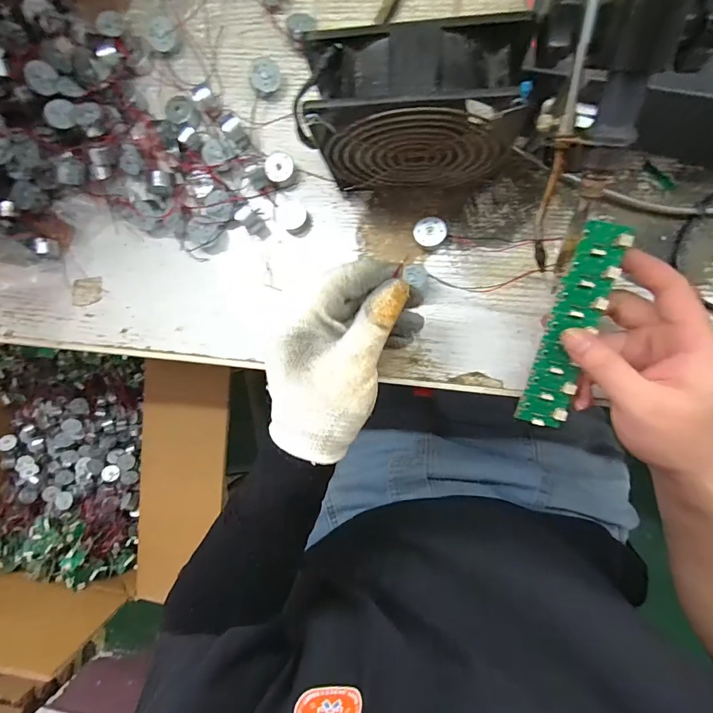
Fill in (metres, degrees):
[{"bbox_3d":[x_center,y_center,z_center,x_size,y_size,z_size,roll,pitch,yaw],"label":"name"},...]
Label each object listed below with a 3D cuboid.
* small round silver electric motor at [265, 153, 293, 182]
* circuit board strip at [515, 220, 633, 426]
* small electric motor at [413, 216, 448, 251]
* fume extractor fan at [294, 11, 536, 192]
[{"bbox_3d":[-0.063,-0.153,0.328,0.022,0.013,0.022,0,93,7],"label":"small round silver electric motor"},{"bbox_3d":[0.142,-0.017,0.268,0.030,0.008,0.138,15,107,7],"label":"circuit board strip"},{"bbox_3d":[0.057,-0.096,0.317,0.025,0.014,0.022,-24,90,8],"label":"small electric motor"},{"bbox_3d":[0.037,-0.148,0.259,0.127,0.115,0.045,2,93,7],"label":"fume extractor fan"}]

